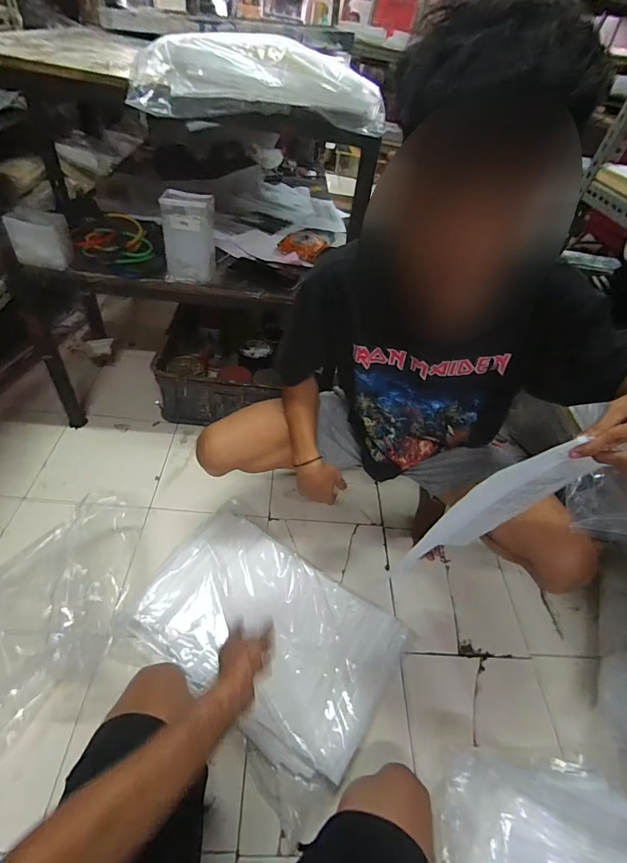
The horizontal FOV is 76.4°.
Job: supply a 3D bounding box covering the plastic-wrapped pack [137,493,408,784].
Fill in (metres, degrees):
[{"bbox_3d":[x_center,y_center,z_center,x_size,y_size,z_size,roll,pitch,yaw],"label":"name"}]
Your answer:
[{"bbox_3d":[-0.085,0.386,0.810,0.489,0.048,0.318,28,48,20],"label":"plastic-wrapped pack"}]

